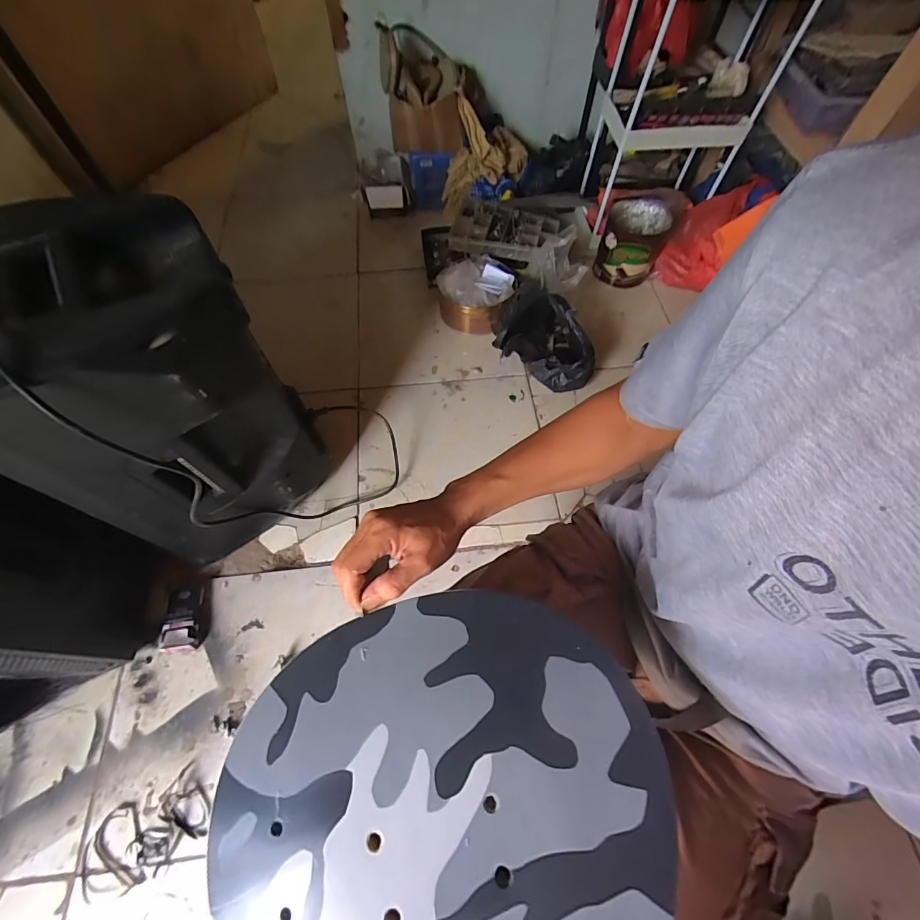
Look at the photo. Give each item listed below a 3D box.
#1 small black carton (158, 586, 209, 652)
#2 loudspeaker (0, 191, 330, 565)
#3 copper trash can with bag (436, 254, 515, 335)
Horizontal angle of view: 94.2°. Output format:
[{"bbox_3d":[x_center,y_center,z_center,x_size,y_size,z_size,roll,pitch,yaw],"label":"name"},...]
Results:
[{"bbox_3d":[-0.483,0.278,0.752,0.069,0.028,0.106,-4,62,0],"label":"small black carton"},{"bbox_3d":[-0.415,-0.090,0.635,0.290,0.444,0.314,-25,67,-13],"label":"loudspeaker"},{"bbox_3d":[0.044,-0.411,1.076,0.165,0.116,0.186,36,68,15],"label":"copper trash can with bag"}]

